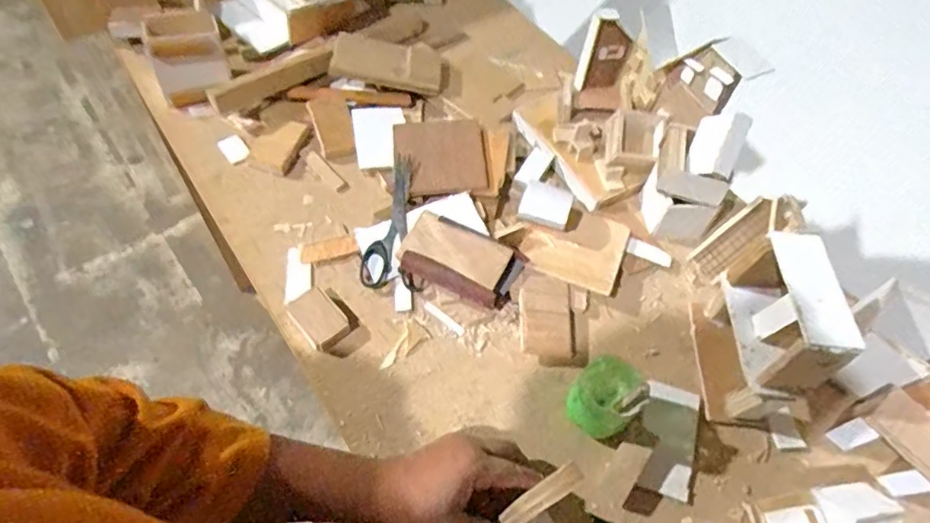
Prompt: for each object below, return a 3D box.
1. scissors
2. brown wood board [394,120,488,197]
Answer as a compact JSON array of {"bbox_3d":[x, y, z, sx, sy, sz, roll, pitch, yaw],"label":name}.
[{"bbox_3d":[-0.067,-0.045,0.581,0.064,0.015,0.152,6,72,-1],"label":"scissors"},{"bbox_3d":[-0.026,-0.119,0.614,0.093,0.017,0.091,-4,57,-7],"label":"brown wood board"}]

